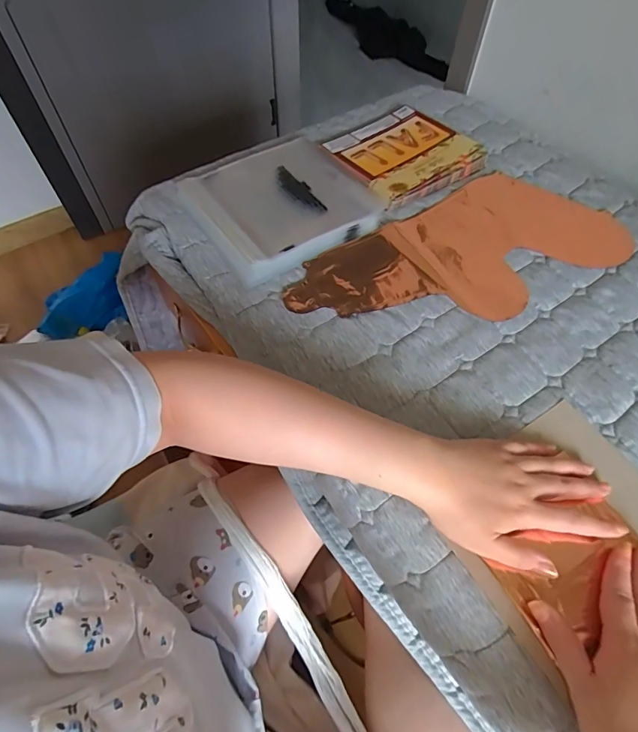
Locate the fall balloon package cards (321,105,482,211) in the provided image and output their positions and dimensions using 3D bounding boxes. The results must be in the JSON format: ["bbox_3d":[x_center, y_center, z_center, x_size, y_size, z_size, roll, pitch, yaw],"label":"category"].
[{"bbox_3d":[0.126,-0.327,0.652,0.201,0.018,0.184,-32,63,-19],"label":"fall balloon package cards"}]

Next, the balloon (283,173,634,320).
[{"bbox_3d":[0.182,-0.137,0.539,0.432,0.006,0.203,-29,62,-18],"label":"balloon"}]

